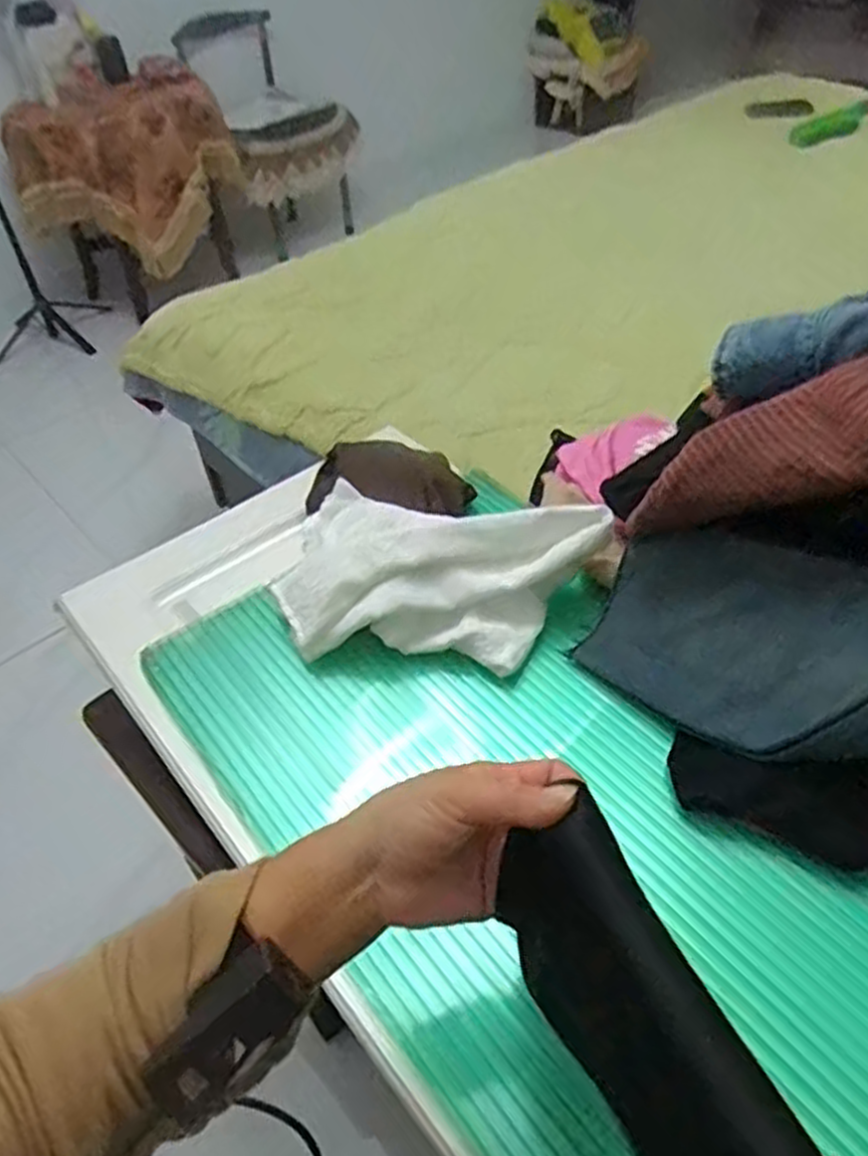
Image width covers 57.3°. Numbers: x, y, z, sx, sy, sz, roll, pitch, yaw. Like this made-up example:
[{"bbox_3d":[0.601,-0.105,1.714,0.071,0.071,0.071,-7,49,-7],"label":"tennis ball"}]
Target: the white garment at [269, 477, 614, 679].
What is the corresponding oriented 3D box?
[{"bbox_3d":[-0.004,-0.004,0.710,0.296,0.076,0.157,7,46,14],"label":"white garment"}]

